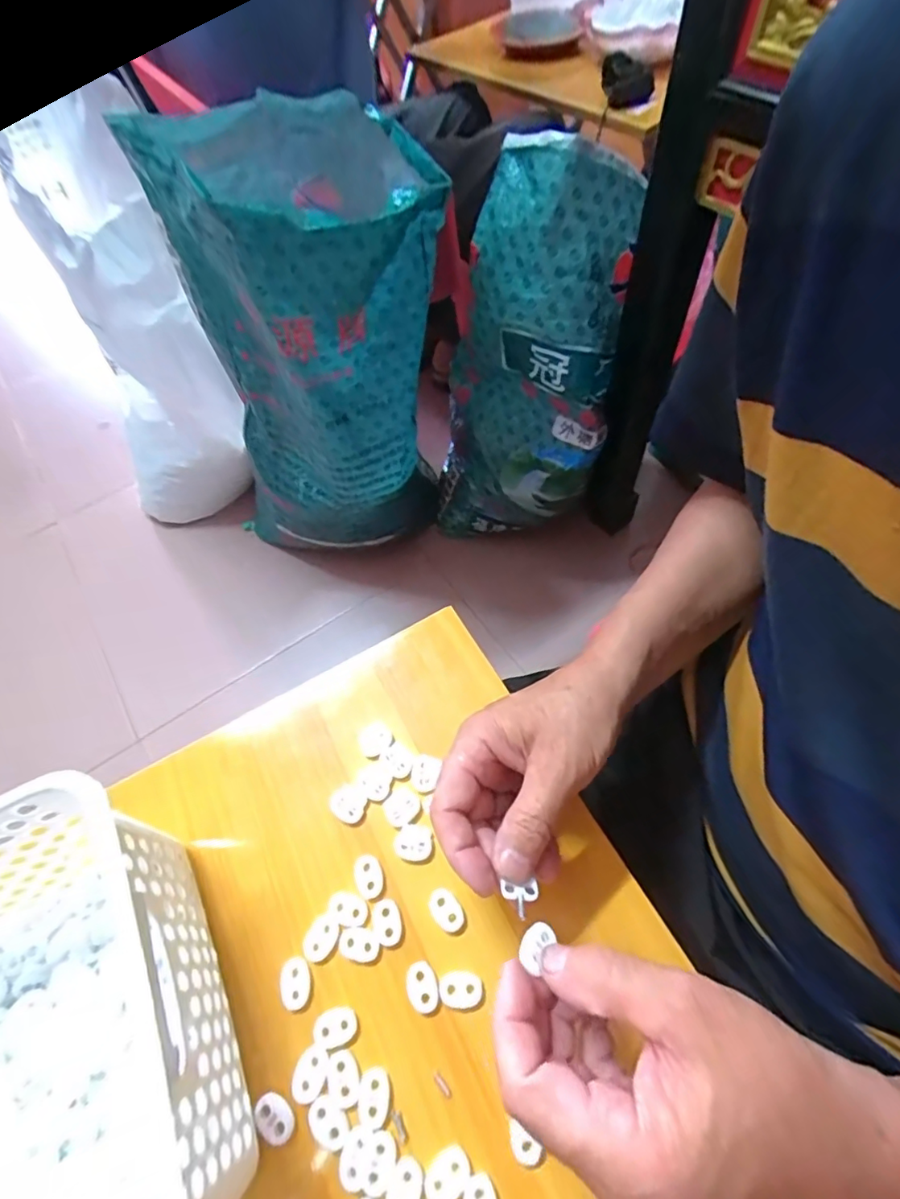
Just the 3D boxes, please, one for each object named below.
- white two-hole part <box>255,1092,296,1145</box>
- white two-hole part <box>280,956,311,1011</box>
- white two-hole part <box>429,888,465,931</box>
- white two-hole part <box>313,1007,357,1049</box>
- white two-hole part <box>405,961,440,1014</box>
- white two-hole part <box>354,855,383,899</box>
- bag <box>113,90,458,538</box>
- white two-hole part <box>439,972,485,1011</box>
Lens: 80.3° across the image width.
[{"bbox_3d":[-0.088,0.260,0.268,0.014,0.004,0.022,-41,65,-18],"label":"white two-hole part"},{"bbox_3d":[-0.086,0.213,0.296,0.017,0.004,0.023,-19,60,-7],"label":"white two-hole part"},{"bbox_3d":[-0.003,0.179,0.307,0.015,0.004,0.023,-36,63,-16],"label":"white two-hole part"},{"bbox_3d":[-0.062,0.229,0.285,0.023,0.004,0.016,-19,60,-7],"label":"white two-hole part"},{"bbox_3d":[-0.015,0.211,0.290,0.016,0.004,0.022,-20,60,-7],"label":"white two-hole part"},{"bbox_3d":[-0.049,0.165,0.318,0.016,0.004,0.022,-19,60,-7],"label":"white two-hole part"},{"bbox_3d":[-0.190,-0.335,0.807,0.351,0.575,0.297,-22,60,-7],"label":"bag"},{"bbox_3d":[0.006,0.211,0.288,0.023,0.004,0.016,3,60,6],"label":"white two-hole part"}]

